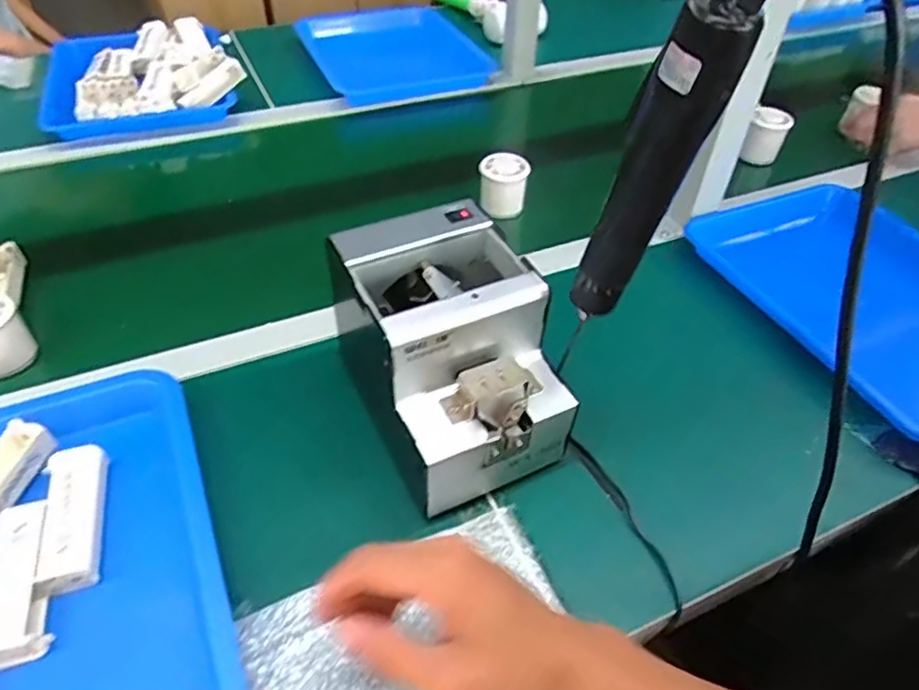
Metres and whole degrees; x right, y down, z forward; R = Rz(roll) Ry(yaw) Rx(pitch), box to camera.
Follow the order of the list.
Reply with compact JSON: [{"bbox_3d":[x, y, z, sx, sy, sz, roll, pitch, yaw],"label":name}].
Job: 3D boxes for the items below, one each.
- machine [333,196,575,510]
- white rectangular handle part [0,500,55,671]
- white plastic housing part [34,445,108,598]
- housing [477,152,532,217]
[{"bbox_3d":[-0.005,0.008,0.484,0.118,0.143,0.170,-19,50,-19],"label":"machine"},{"bbox_3d":[-0.288,0.156,0.411,0.035,0.024,0.103,-13,49,-14],"label":"white rectangular handle part"},{"bbox_3d":[-0.271,0.118,0.440,0.037,0.014,0.109,-12,48,-14],"label":"white plastic housing part"},{"bbox_3d":[0.053,-0.190,0.748,0.056,0.057,0.056,1,47,-1],"label":"housing"}]

